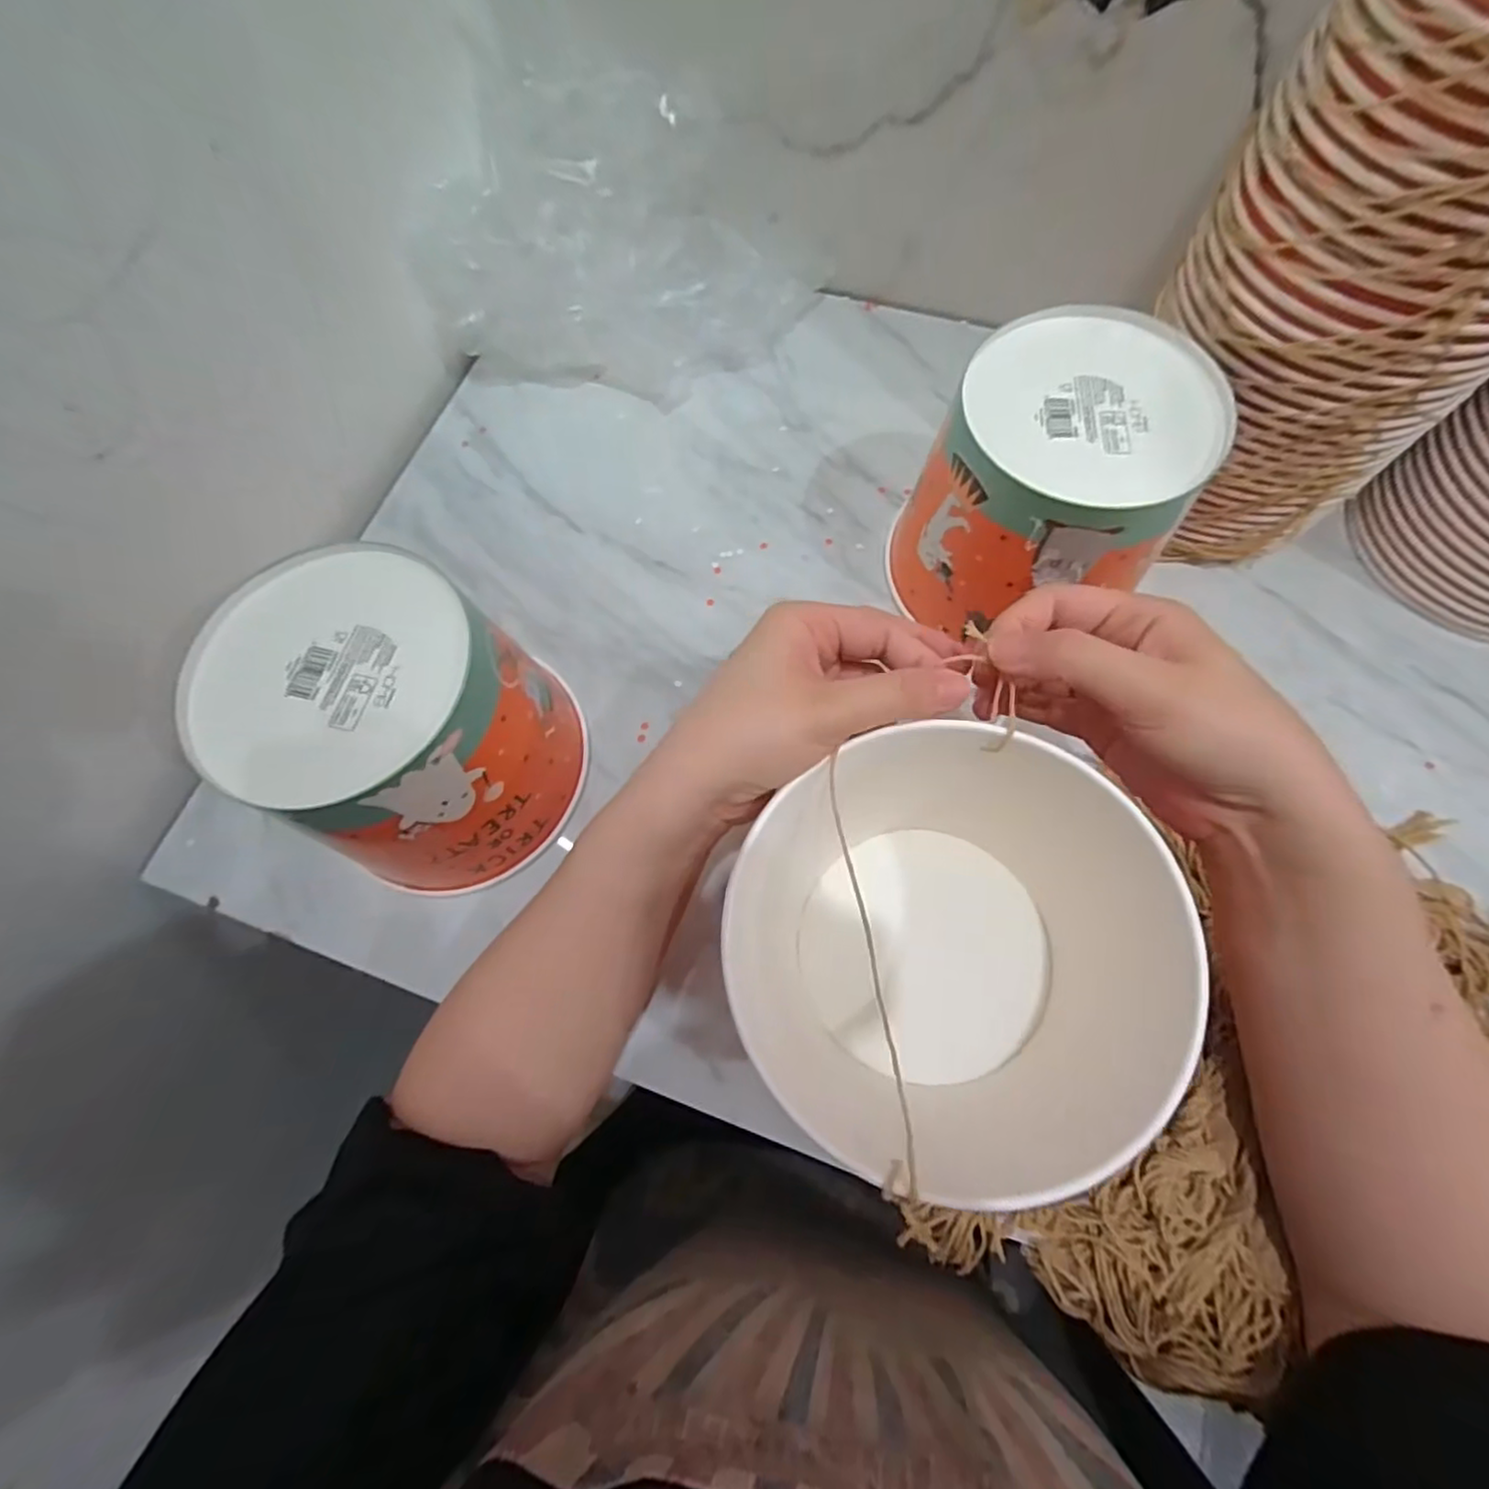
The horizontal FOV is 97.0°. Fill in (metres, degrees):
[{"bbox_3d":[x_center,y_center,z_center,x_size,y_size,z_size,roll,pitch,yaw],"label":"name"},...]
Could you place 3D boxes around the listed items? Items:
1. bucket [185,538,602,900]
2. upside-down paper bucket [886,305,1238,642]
[{"bbox_3d":[-0.174,-0.011,0.353,0.142,0.131,0.134,35,75,14],"label":"bucket"},{"bbox_3d":[0.172,-0.145,0.390,0.137,0.131,0.151,14,71,8],"label":"upside-down paper bucket"}]

